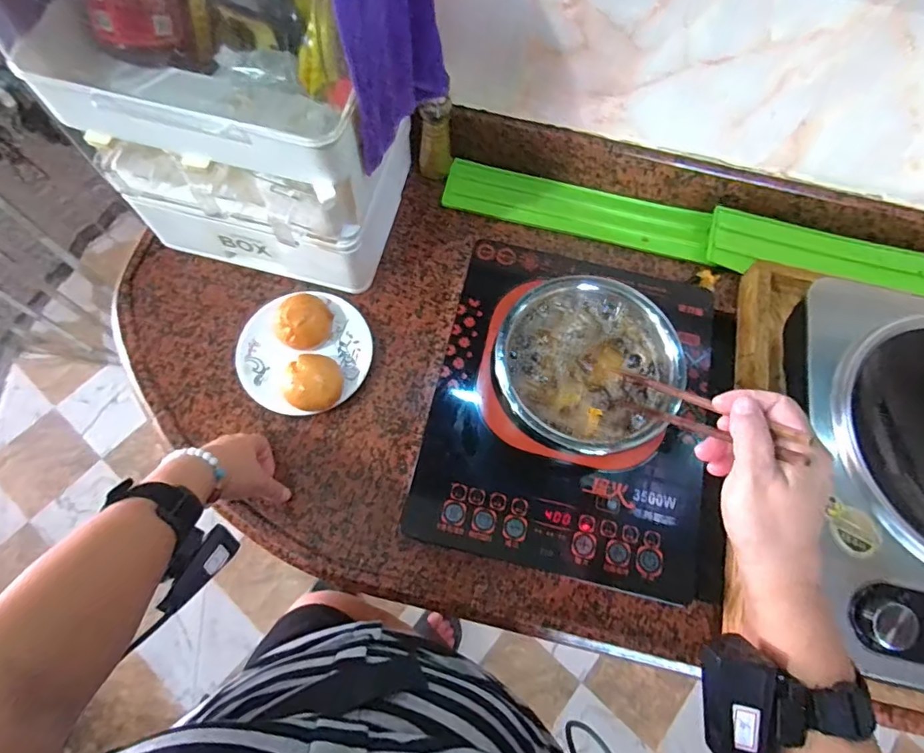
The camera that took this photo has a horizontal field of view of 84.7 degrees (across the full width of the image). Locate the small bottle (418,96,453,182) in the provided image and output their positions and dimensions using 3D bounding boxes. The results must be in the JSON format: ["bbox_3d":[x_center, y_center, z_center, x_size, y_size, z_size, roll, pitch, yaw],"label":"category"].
[{"bbox_3d":[-0.035,-0.316,0.672,0.044,0.116,0.040,1,70,-2],"label":"small bottle"}]

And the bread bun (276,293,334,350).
[{"bbox_3d":[-0.186,-0.061,0.606,0.059,0.052,0.055,-8,71,-6],"label":"bread bun"}]

